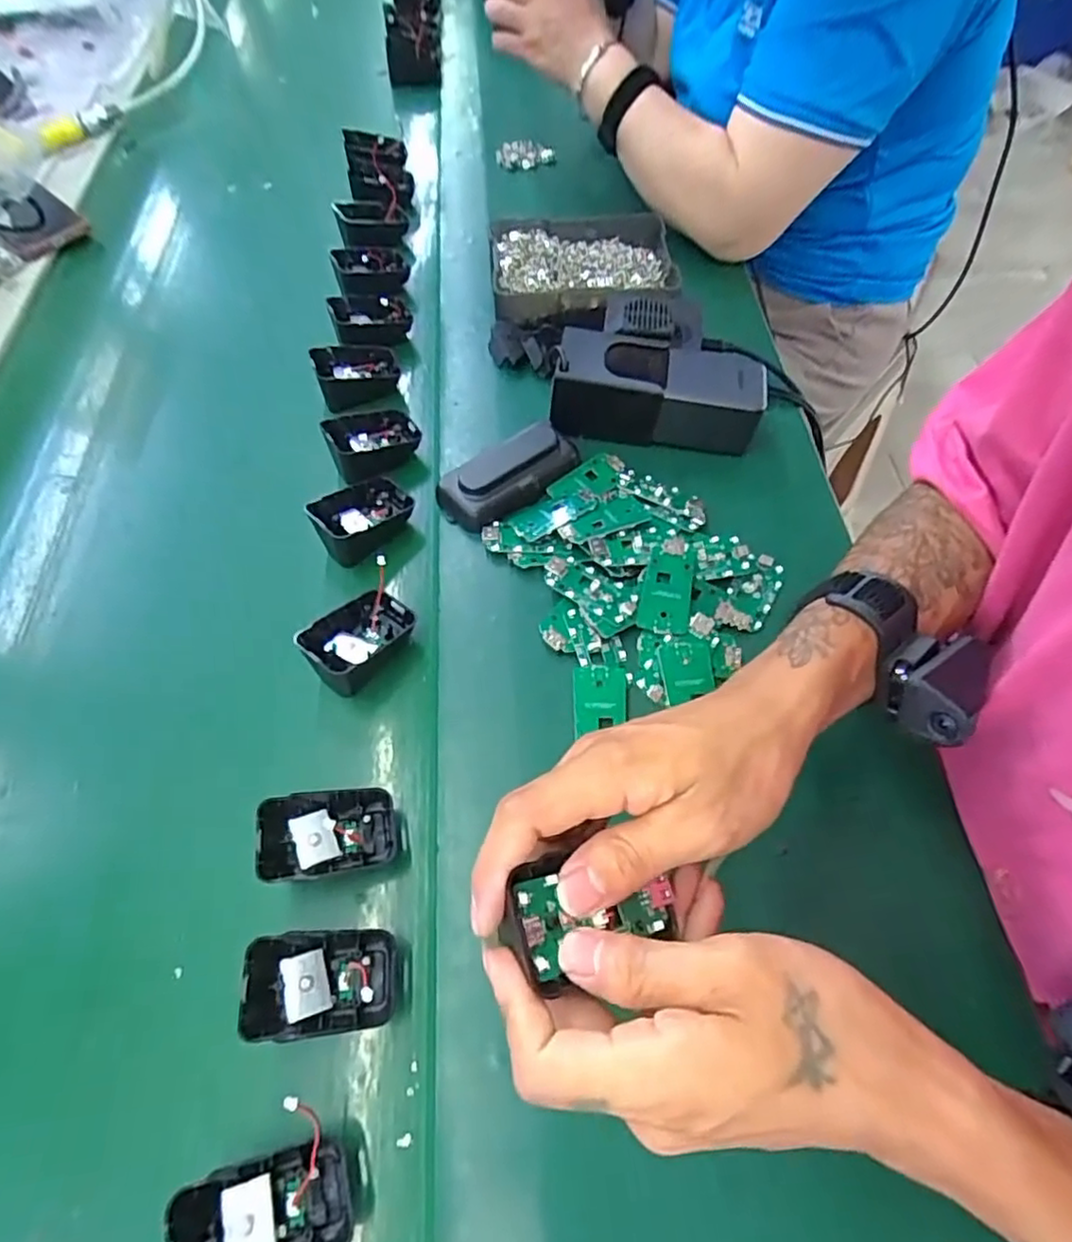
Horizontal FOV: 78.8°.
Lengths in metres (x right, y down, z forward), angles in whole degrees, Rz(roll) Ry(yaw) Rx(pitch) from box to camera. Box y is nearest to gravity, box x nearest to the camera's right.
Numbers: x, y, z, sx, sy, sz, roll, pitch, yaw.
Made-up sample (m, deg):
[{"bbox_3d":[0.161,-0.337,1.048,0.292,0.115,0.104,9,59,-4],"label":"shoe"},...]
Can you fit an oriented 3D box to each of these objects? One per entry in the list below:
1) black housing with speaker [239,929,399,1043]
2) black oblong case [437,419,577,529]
[{"bbox_3d":[-0.106,0.177,0.321,0.071,0.024,0.044,5,61,-21],"label":"black housing with speaker"},{"bbox_3d":[-0.022,-0.109,0.477,0.104,0.027,0.052,-38,67,-19],"label":"black oblong case"}]

